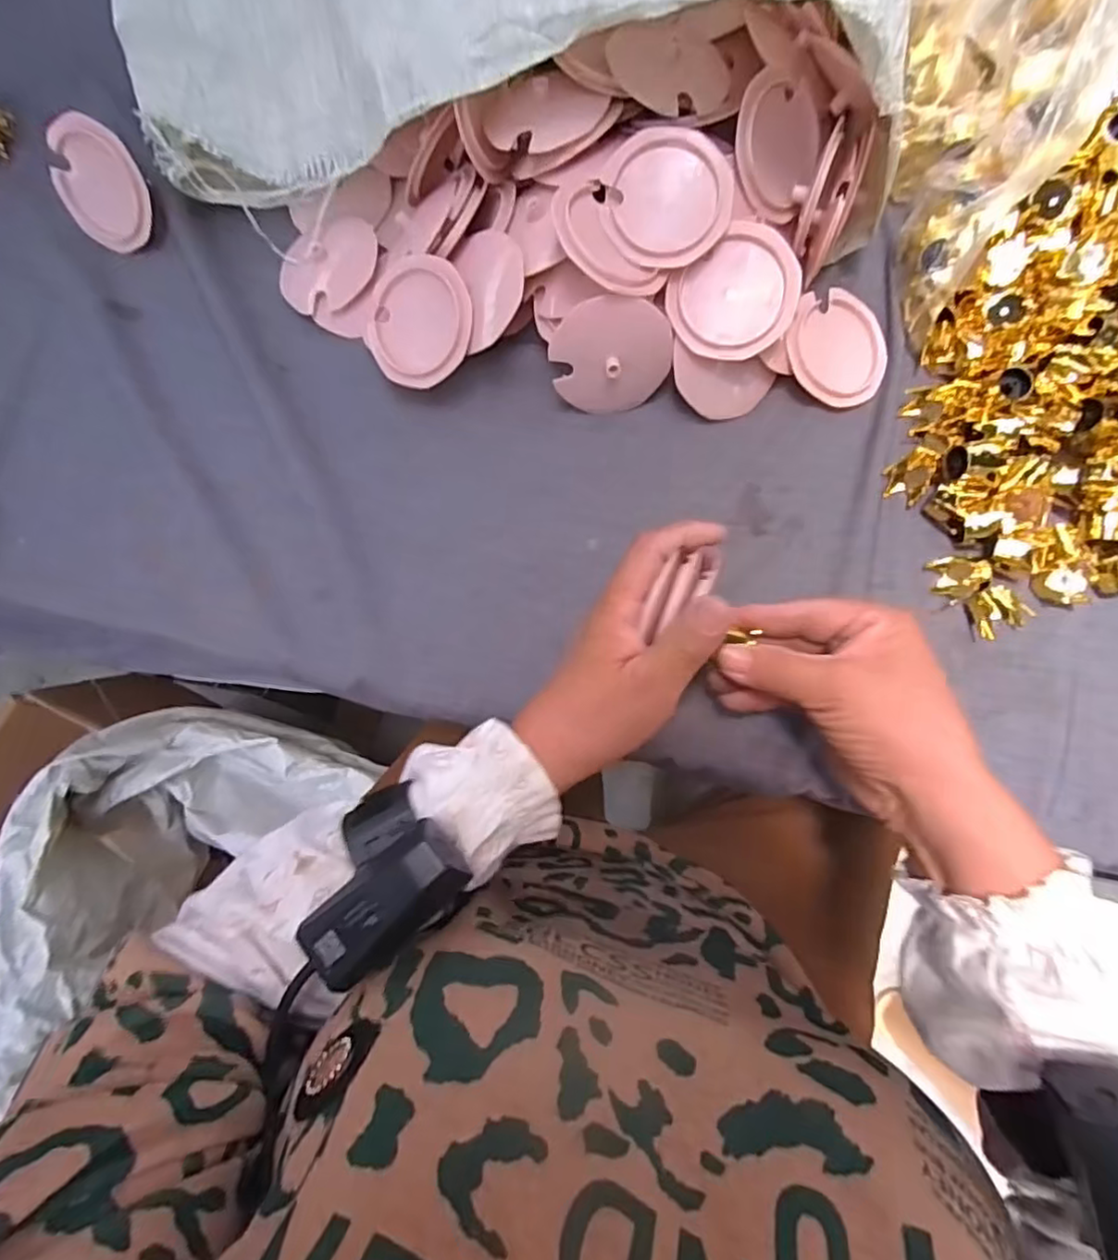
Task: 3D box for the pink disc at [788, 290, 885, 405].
[{"bbox_3d":[0.185,-0.189,0.405,0.073,0.007,0.075,0,89,-20],"label":"pink disc"}]

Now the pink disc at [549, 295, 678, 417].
[{"bbox_3d":[0.033,-0.169,0.379,0.074,0.070,0.009,-3,50,-3],"label":"pink disc"}]

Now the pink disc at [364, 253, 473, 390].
[{"bbox_3d":[-0.091,-0.198,0.392,0.075,0.010,0.075,6,105,24],"label":"pink disc"}]

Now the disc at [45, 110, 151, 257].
[{"bbox_3d":[-0.323,-0.314,0.428,0.063,0.073,0.015,24,42,-2],"label":"disc"}]

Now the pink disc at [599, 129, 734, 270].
[{"bbox_3d":[0.064,-0.252,0.357,0.072,0.007,0.071,6,99,5],"label":"pink disc"}]

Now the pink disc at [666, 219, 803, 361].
[{"bbox_3d":[0.107,-0.200,0.369,0.074,0.005,0.066,-33,96,15],"label":"pink disc"}]

